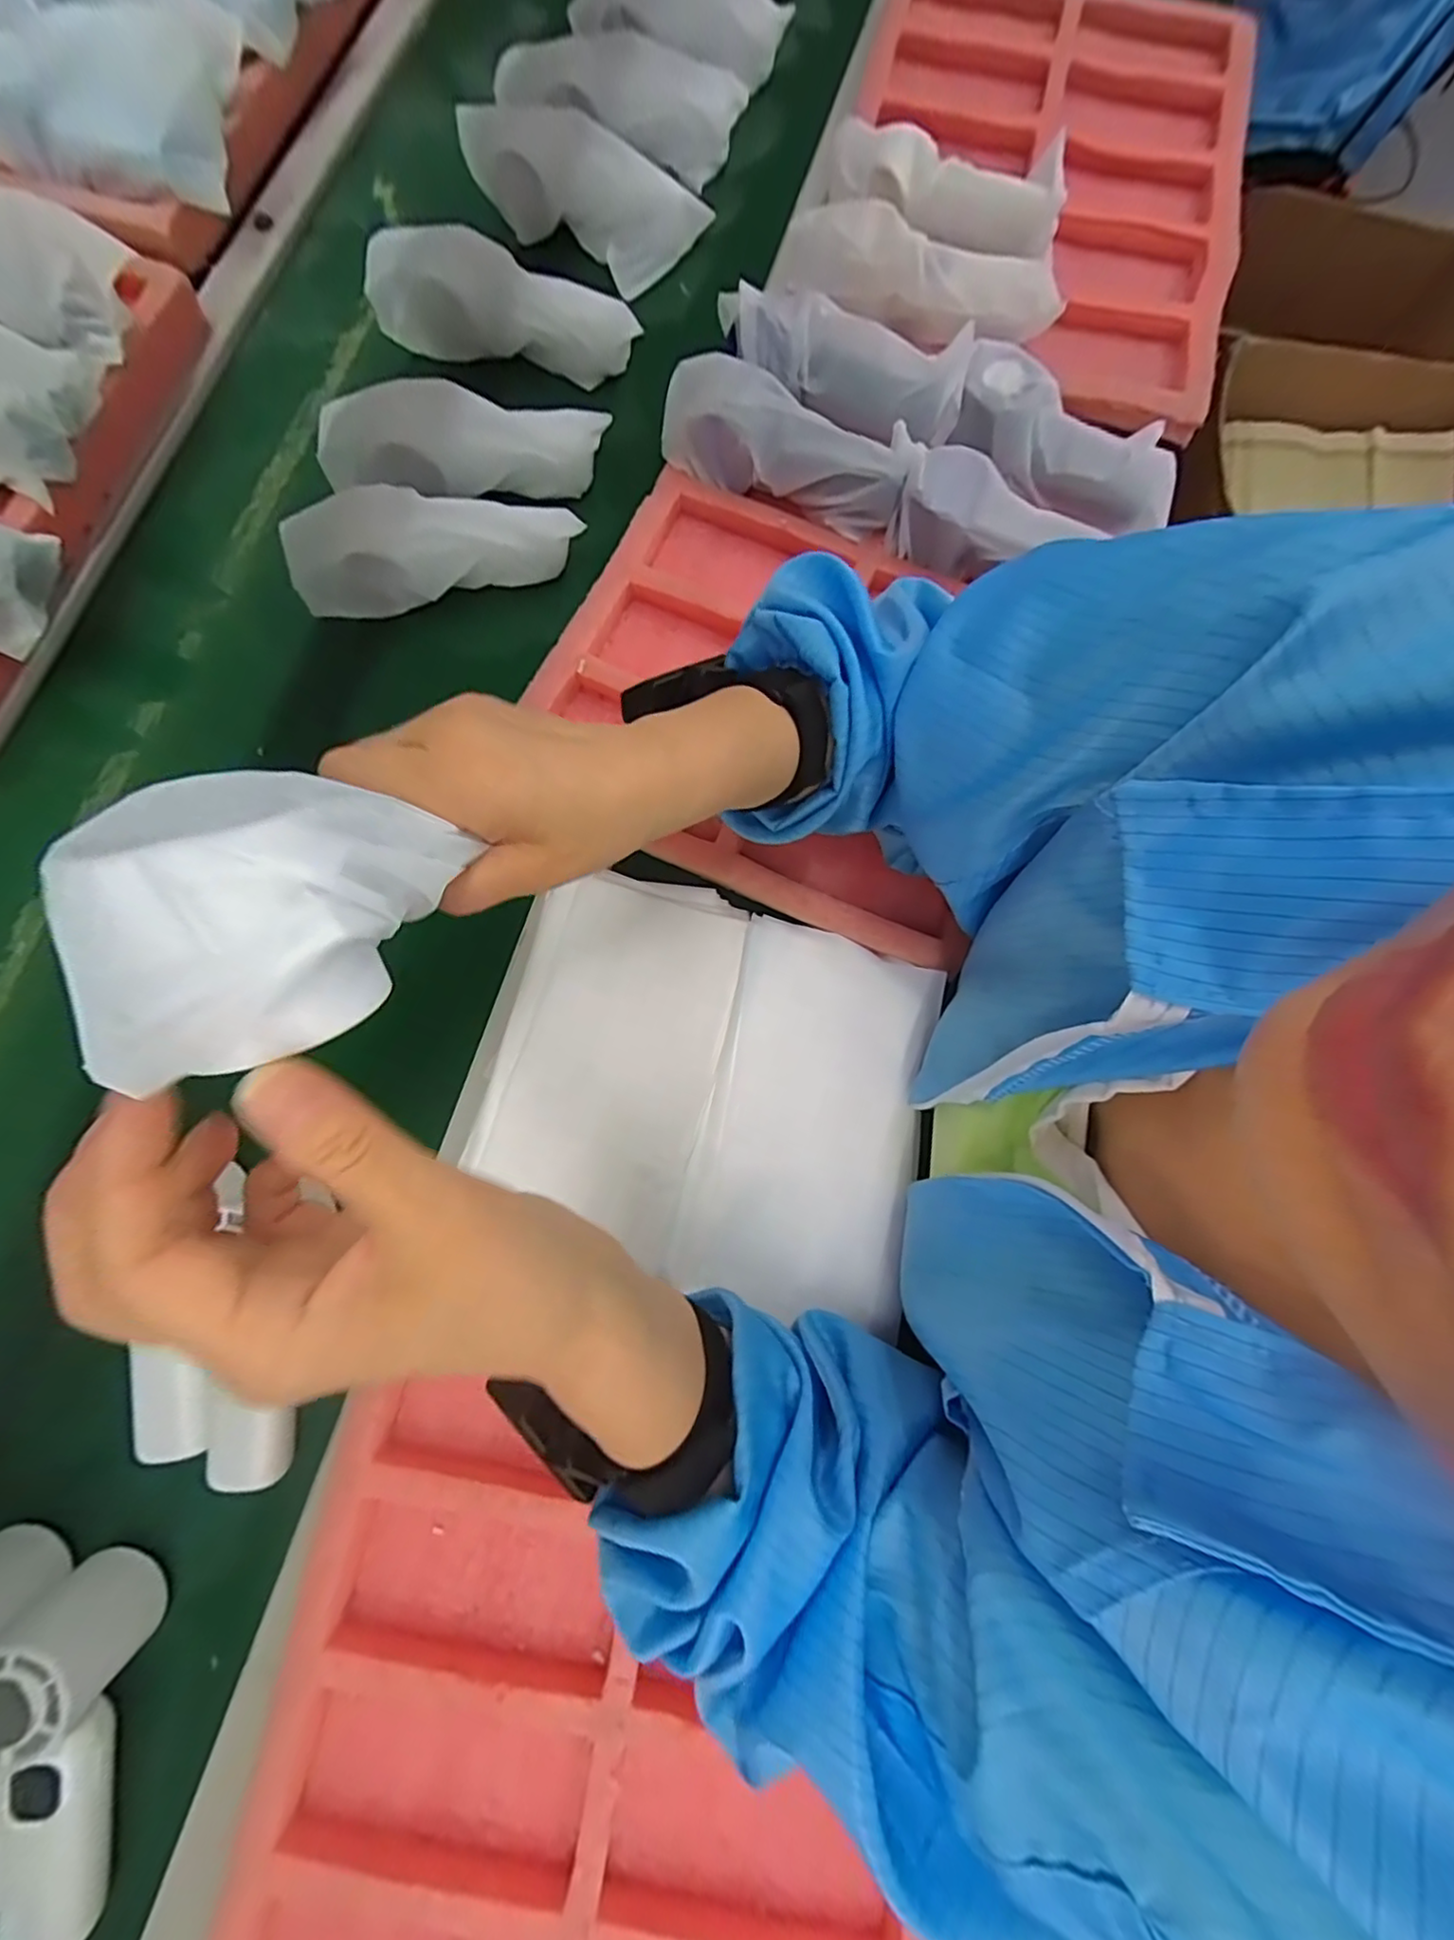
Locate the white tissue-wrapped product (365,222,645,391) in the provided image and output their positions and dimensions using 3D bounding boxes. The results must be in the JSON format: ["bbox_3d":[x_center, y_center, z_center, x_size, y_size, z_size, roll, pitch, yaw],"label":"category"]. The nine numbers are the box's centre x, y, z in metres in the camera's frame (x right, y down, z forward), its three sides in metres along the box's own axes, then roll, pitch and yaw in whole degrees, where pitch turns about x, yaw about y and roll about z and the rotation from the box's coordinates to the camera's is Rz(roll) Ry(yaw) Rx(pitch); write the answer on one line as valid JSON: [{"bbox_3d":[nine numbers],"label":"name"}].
[{"bbox_3d":[-0.171,-0.512,0.470,0.203,0.060,0.045,9,77,1],"label":"white tissue-wrapped product"}]

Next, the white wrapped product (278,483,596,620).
[{"bbox_3d":[-0.206,-0.303,0.434,0.193,0.053,0.050,-14,78,-4],"label":"white wrapped product"}]

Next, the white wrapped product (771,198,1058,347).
[{"bbox_3d":[0.149,-0.524,0.468,0.207,0.048,0.060,15,78,2],"label":"white wrapped product"}]

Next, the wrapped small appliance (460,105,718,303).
[{"bbox_3d":[-0.116,-0.626,0.501,0.193,0.081,0.041,11,77,1],"label":"wrapped small appliance"}]

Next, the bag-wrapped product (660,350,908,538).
[{"bbox_3d":[0.040,-0.368,0.432,0.174,0.060,0.058,23,78,4],"label":"bag-wrapped product"}]

